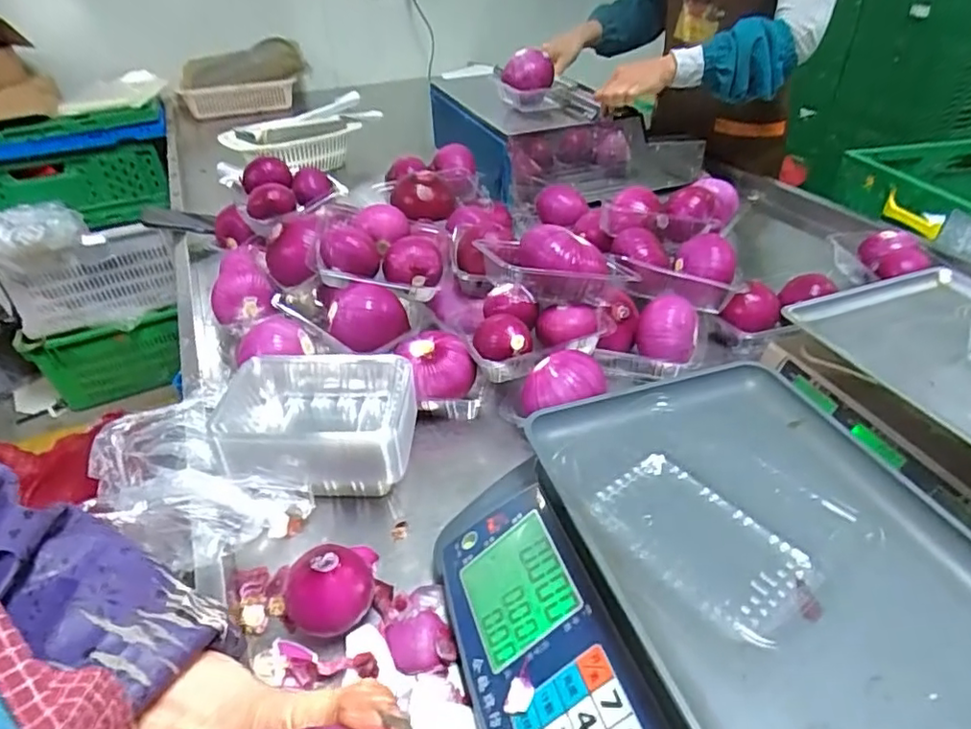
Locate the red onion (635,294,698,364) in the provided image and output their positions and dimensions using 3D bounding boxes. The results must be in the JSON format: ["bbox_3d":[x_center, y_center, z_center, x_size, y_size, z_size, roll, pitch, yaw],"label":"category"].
[{"bbox_3d":[0.225,-0.047,0.730,0.073,0.060,0.073,10,39,16],"label":"red onion"}]

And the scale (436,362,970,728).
[{"bbox_3d":[0.159,0.174,0.416,0.340,0.134,0.329,-14,39,-15],"label":"scale"}]

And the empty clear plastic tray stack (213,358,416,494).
[{"bbox_3d":[-0.180,0.070,0.614,0.200,0.112,0.133,-1,37,2],"label":"empty clear plastic tray stack"}]

